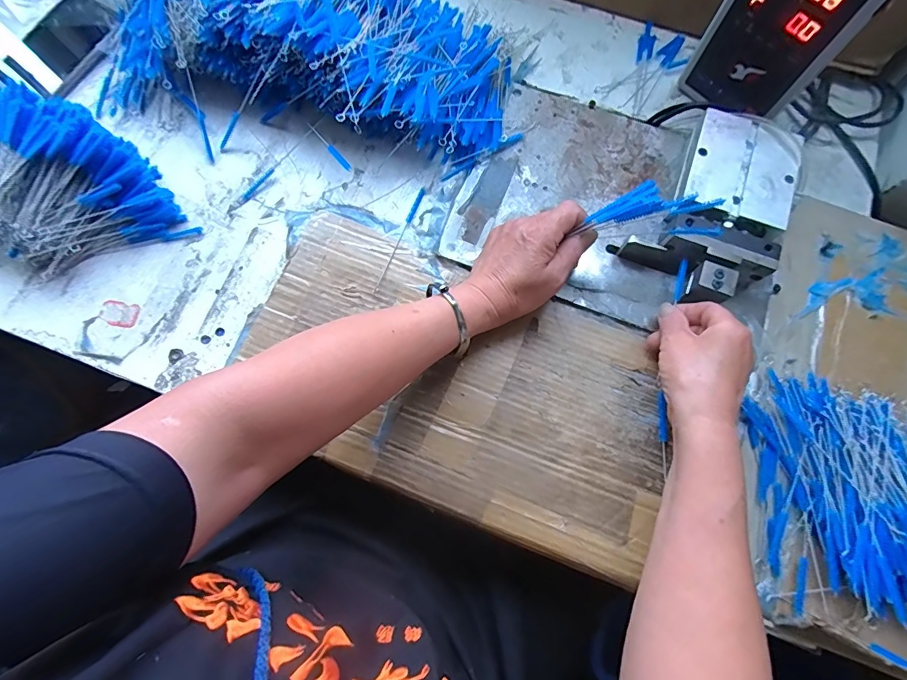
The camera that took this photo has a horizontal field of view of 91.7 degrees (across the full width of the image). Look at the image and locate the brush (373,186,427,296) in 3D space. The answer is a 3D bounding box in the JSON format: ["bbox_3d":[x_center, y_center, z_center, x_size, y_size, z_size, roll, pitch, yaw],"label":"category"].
[{"bbox_3d":[-0.054,-0.102,0.443,0.008,0.006,0.124,22,76,5],"label":"brush"}]

